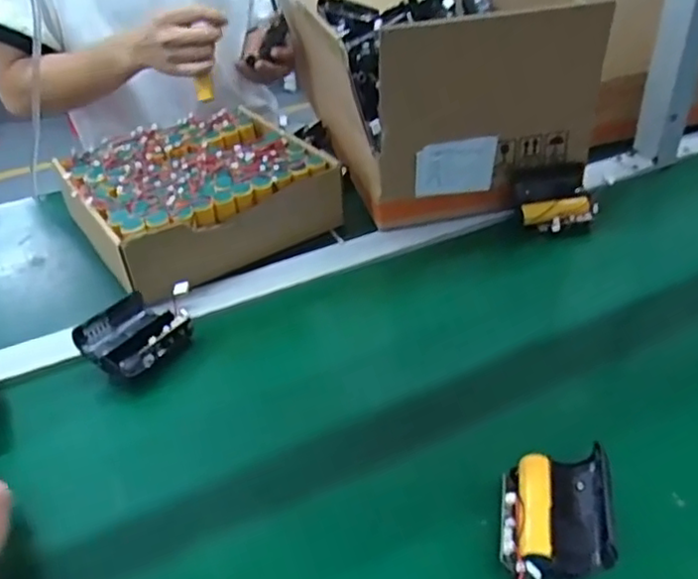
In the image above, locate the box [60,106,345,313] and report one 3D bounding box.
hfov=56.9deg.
[{"bbox_3d":[-0.164,-0.106,0.694,0.251,0.068,0.232,-23,42,-26],"label":"box"}]

